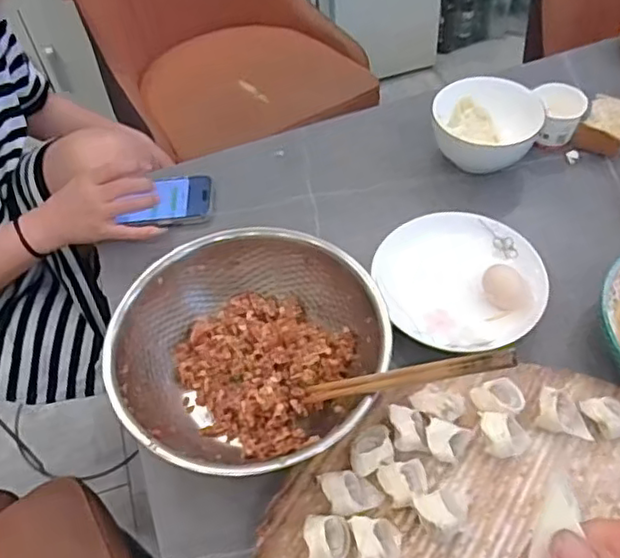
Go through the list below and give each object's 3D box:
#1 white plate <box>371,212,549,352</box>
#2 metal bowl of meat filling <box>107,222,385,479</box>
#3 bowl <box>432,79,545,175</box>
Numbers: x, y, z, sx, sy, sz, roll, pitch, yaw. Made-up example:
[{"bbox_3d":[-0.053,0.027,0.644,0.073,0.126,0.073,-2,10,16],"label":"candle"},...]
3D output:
[{"bbox_3d":[0.158,-0.003,0.657,0.163,0.027,0.158,-2,52,3],"label":"white plate"},{"bbox_3d":[-0.055,0.073,0.584,0.234,0.074,0.229,-2,52,3],"label":"metal bowl of meat filling"},{"bbox_3d":[0.216,-0.186,0.775,0.123,0.063,0.123,-2,52,3],"label":"bowl"}]

